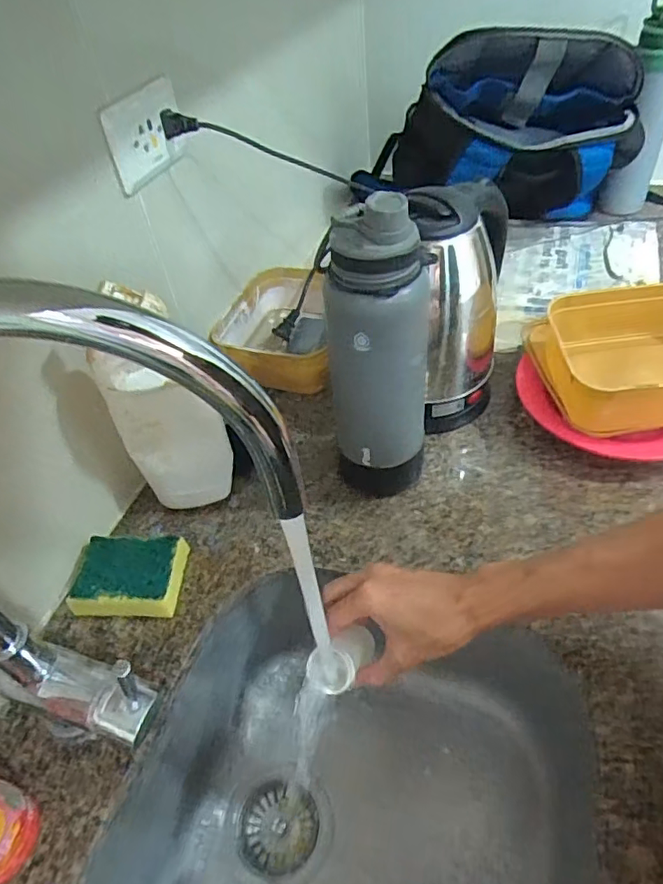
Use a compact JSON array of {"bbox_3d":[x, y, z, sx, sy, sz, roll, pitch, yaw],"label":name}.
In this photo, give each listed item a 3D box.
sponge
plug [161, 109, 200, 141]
[{"bbox_3d":[-0.191,0.128,0.535,0.096,0.033,0.070,-2,46,4],"label":"sponge"},{"bbox_3d":[-0.150,-0.317,0.555,0.033,0.026,0.017,-1,46,5],"label":"plug"}]

